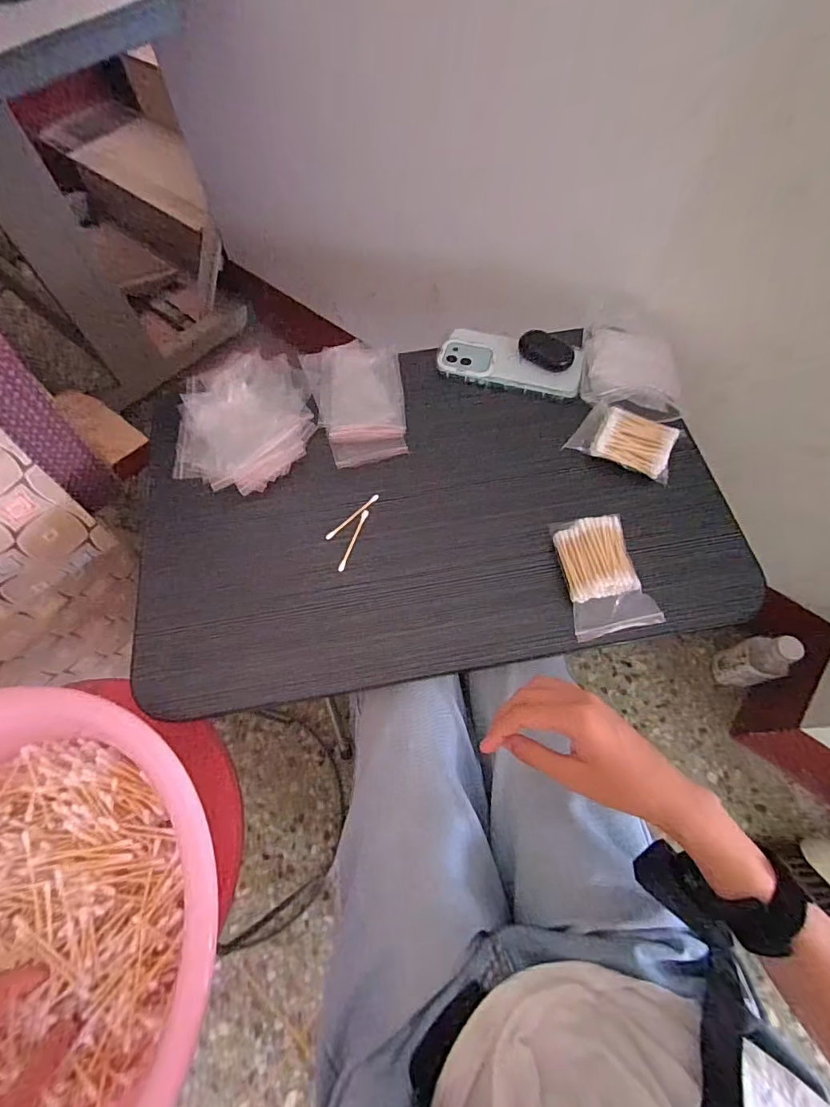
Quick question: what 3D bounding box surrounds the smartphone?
[{"bbox_3d":[0.110,-0.223,0.555,0.161,0.019,0.069,14,66,7],"label":"smartphone"}]

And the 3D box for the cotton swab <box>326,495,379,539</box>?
[{"bbox_3d":[-0.063,-0.038,0.483,0.069,0.004,0.007,-42,71,-17],"label":"cotton swab"}]

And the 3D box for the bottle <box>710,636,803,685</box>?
[{"bbox_3d":[0.564,0.182,0.799,0.055,0.175,0.068,-14,66,-6],"label":"bottle"}]

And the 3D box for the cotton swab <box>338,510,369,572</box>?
[{"bbox_3d":[-0.061,-0.013,0.471,0.007,0.004,0.069,17,66,9],"label":"cotton swab"}]

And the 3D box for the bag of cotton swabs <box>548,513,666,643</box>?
[{"bbox_3d":[0.172,0.018,0.440,0.071,0.013,0.113,-8,65,-3],"label":"bag of cotton swabs"}]

